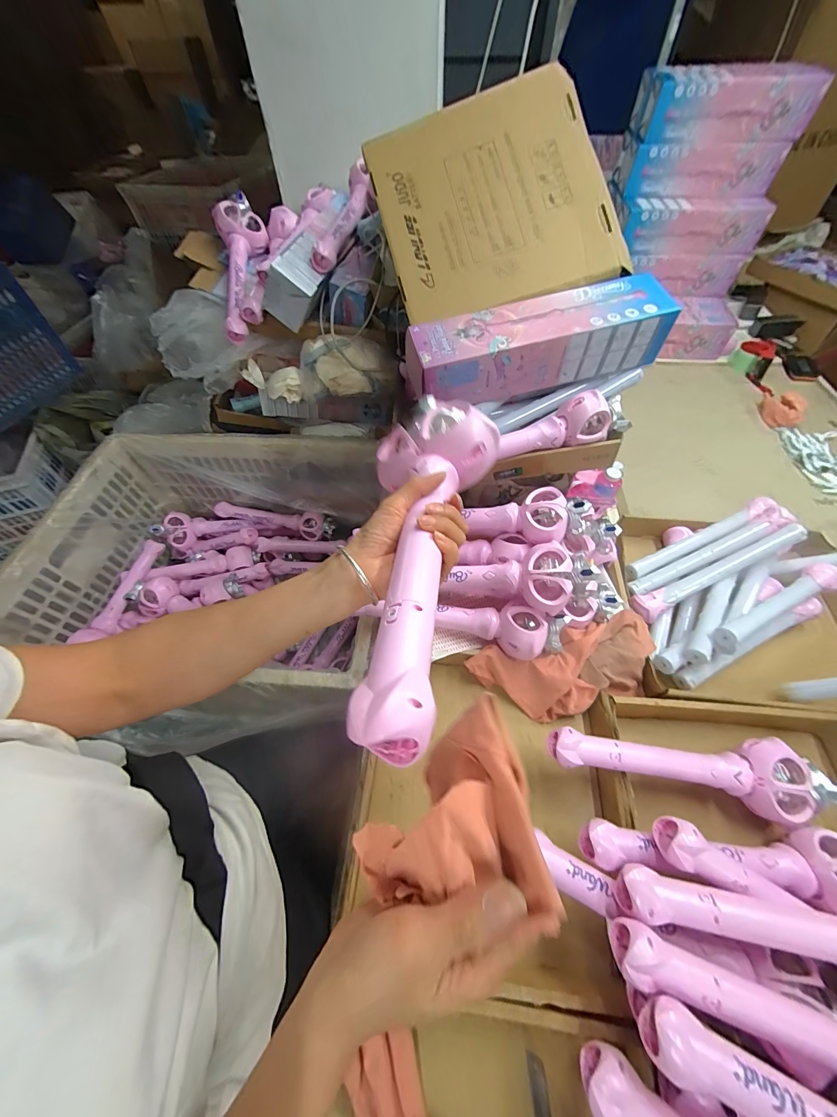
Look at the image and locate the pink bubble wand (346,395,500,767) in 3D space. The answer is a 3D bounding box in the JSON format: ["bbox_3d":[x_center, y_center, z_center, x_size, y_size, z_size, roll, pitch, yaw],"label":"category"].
[{"bbox_3d":[0.002,-0.020,0.301,0.117,0.064,0.325,6,49,5],"label":"pink bubble wand"}]

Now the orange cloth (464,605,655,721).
[{"bbox_3d":[0.233,0.181,0.591,0.282,0.078,0.116,-11,56,-7],"label":"orange cloth"}]

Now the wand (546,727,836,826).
[{"bbox_3d":[0.363,0.286,0.493,0.363,0.057,0.097,2,55,2],"label":"wand"}]

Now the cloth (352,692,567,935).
[{"bbox_3d":[0.013,0.144,0.213,0.096,0.044,0.099,-7,55,-4],"label":"cloth"}]

